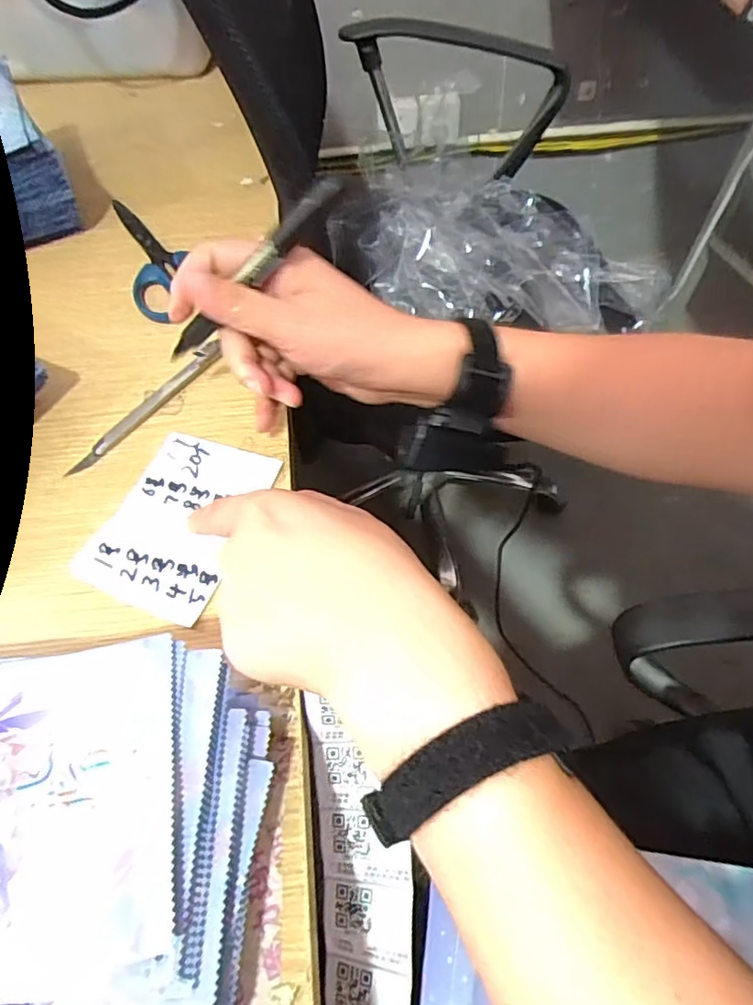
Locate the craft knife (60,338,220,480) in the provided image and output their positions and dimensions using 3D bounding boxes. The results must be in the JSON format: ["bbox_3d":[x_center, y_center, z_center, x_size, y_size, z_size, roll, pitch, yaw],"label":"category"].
[{"bbox_3d":[-0.161,-0.070,0.418,0.014,0.006,0.139,32,63,21],"label":"craft knife"}]

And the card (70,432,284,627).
[{"bbox_3d":[-0.122,0.009,0.366,0.085,0.005,0.117,16,59,12],"label":"card"}]

